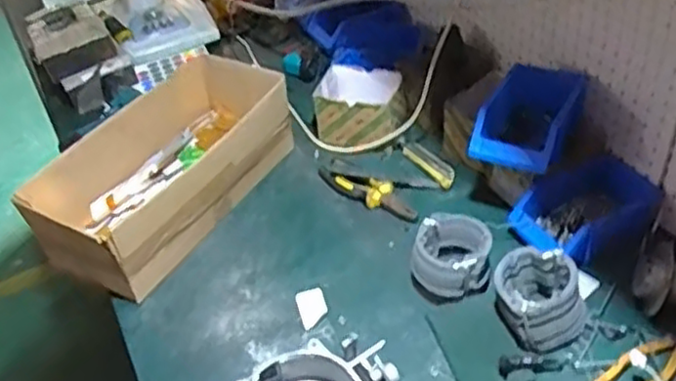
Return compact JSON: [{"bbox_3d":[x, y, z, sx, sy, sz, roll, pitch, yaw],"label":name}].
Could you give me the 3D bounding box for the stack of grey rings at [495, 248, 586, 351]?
[{"bbox_3d":[0.256,0.137,0.895,0.108,0.076,0.112,7,42,15],"label":"stack of grey rings"}]

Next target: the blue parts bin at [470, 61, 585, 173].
[{"bbox_3d":[0.271,-0.103,1.013,0.125,0.094,0.166,15,45,23],"label":"blue parts bin"}]

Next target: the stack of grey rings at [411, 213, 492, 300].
[{"bbox_3d":[0.156,0.094,0.979,0.106,0.073,0.112,3,41,11],"label":"stack of grey rings"}]

